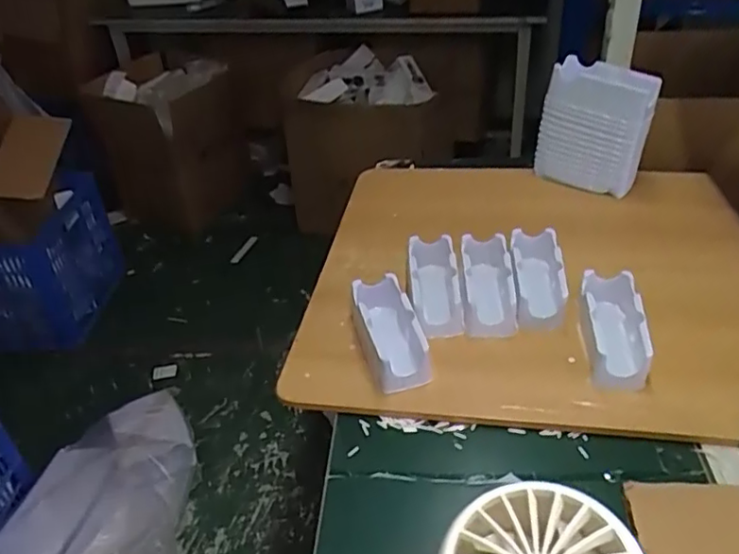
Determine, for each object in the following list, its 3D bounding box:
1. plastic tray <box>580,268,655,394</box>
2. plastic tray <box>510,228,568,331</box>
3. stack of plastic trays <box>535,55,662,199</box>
[{"bbox_3d":[0.303,0.064,0.764,0.070,0.056,0.161,5,38,13],"label":"plastic tray"},{"bbox_3d":[0.234,0.000,0.846,0.067,0.048,0.164,1,37,8],"label":"plastic tray"},{"bbox_3d":[0.385,-0.251,1.046,0.175,0.194,0.093,16,42,25],"label":"stack of plastic trays"}]

